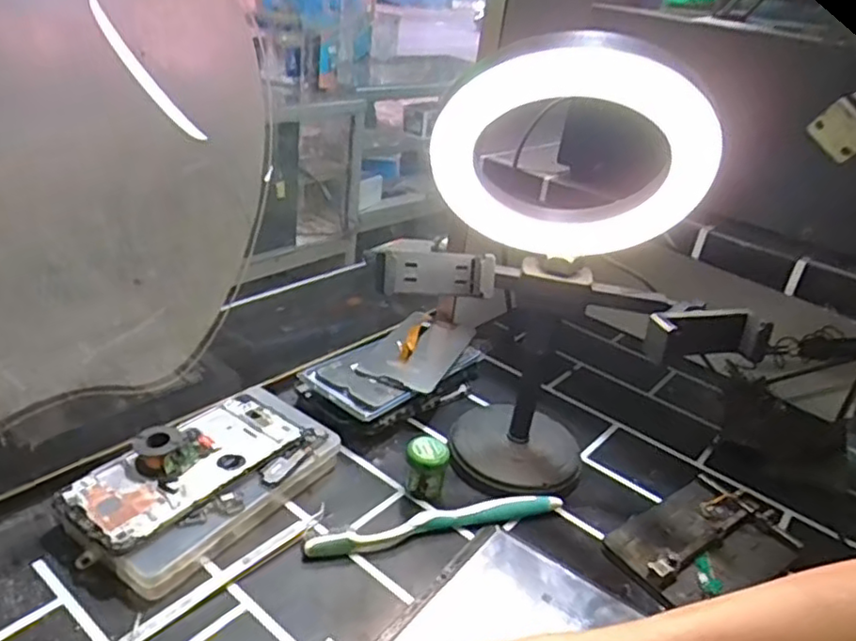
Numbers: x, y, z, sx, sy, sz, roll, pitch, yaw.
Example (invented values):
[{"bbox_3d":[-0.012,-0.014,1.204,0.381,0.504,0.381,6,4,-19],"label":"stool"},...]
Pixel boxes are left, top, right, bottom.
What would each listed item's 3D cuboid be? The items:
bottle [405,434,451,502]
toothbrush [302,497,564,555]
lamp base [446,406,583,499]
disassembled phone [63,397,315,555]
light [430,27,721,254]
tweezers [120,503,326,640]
[{"bbox_3d":[-0.002,0.109,0.492,0.029,0.043,0.028,7,28,-1],"label":"bottle"},{"bbox_3d":[0.007,0.140,0.462,0.181,0.016,0.017,-4,30,-20],"label":"toothbrush"},{"bbox_3d":[0.071,0.101,0.536,0.106,0.030,0.102,12,29,8],"label":"lamp base"},{"bbox_3d":[-0.162,0.096,0.458,0.074,0.006,0.154,25,35,30],"label":"disassembled phone"},{"bbox_3d":[0.082,-0.090,0.373,0.143,0.153,0.022,33,55,-34],"label":"light"},{"bbox_3d":[-0.119,0.155,0.416,0.012,0.007,0.146,28,34,32],"label":"tweezers"}]

